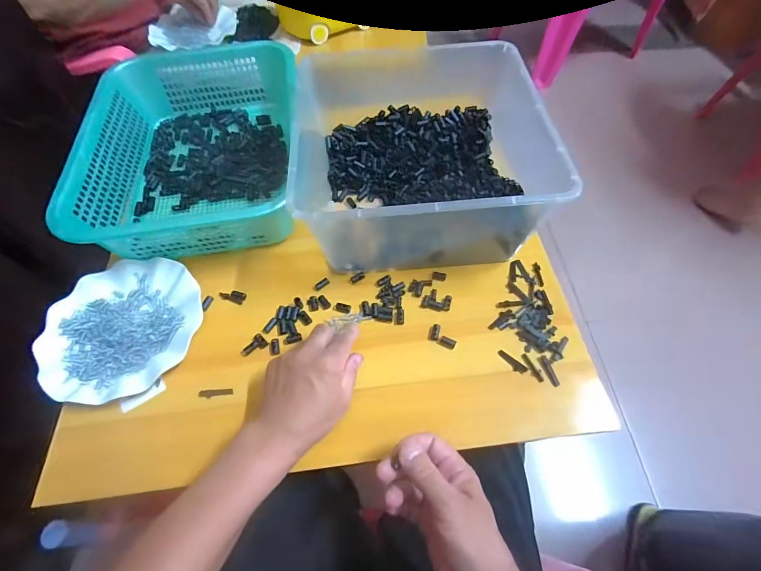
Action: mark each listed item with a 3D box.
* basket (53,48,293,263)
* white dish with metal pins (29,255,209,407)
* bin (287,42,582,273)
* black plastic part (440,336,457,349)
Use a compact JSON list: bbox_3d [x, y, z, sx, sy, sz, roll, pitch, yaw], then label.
[{"bbox_3d":[-0.271,-0.214,0.572,0.281,0.092,0.385,-8,58,-3],"label":"basket"},{"bbox_3d":[-0.308,0.047,0.457,0.176,0.020,0.174,-1,58,1],"label":"white dish with metal pins"},{"bbox_3d":[0.048,-0.154,0.504,0.300,0.147,0.276,0,58,2],"label":"bin"},{"bbox_3d":[0.079,0.067,0.446,0.019,0.004,0.012,23,62,15],"label":"black plastic part"}]

